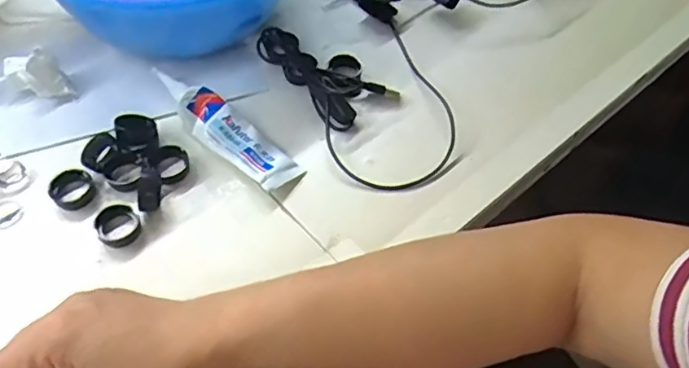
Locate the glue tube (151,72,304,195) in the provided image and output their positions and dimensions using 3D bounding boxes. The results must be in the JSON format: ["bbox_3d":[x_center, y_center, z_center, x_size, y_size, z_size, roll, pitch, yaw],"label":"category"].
[{"bbox_3d":[-0.092,-0.046,0.435,0.140,0.020,0.036,37,60,23],"label":"glue tube"}]

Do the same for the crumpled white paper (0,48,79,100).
[{"bbox_3d":[-0.240,-0.084,0.454,0.045,0.035,0.029,-14,55,-12],"label":"crumpled white paper"}]

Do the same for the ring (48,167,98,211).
[{"bbox_3d":[-0.190,0.003,0.407,0.025,0.011,0.028,37,60,23],"label":"ring"}]

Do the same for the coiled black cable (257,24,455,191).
[{"bbox_3d":[0.013,-0.067,0.453,0.124,0.026,0.163,-13,55,-12],"label":"coiled black cable"}]

